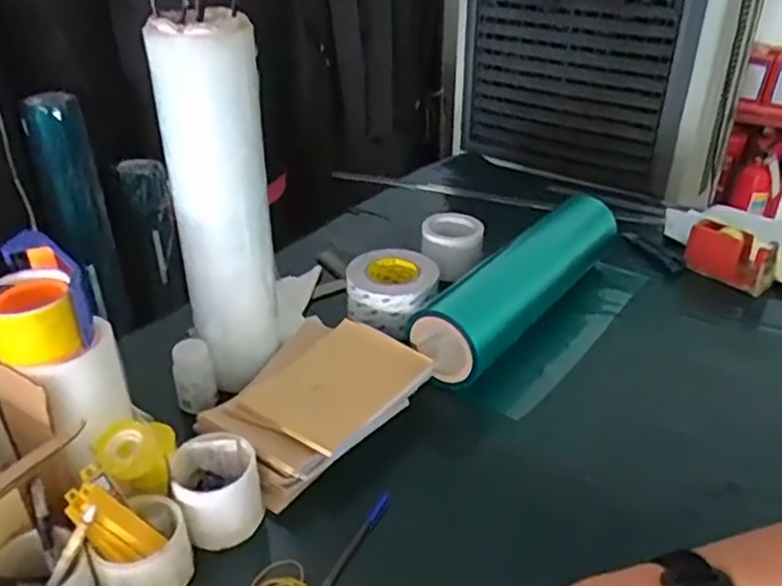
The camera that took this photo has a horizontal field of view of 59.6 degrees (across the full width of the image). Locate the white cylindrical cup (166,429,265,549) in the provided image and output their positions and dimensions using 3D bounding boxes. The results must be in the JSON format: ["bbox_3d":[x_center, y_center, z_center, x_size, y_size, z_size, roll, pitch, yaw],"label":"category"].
[{"bbox_3d":[-0.179,0.204,0.710,0.085,0.073,0.088,0,31,0],"label":"white cylindrical cup"}]

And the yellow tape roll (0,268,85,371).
[{"bbox_3d":[-0.342,0.024,0.647,0.076,0.058,0.084,-19,36,-28],"label":"yellow tape roll"}]

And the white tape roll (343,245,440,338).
[{"bbox_3d":[0.000,-0.003,1.042,0.135,0.081,0.134,0,31,0],"label":"white tape roll"}]

